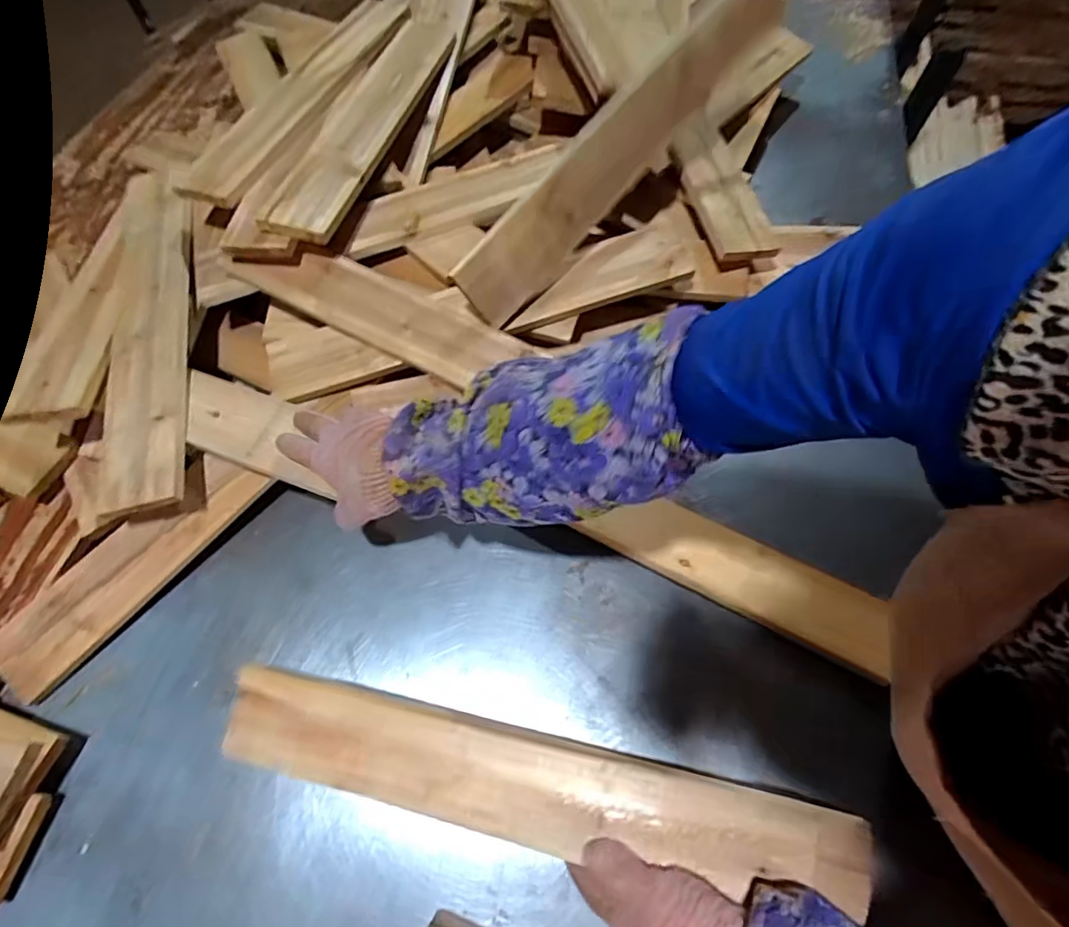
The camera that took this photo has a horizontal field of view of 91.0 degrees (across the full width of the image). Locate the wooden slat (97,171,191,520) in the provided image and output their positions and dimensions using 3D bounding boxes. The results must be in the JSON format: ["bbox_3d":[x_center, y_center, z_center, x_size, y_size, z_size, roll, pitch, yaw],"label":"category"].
[{"bbox_3d":[-0.439,-0.173,0.604,0.092,0.029,0.480,-15,69,-4],"label":"wooden slat"}]

